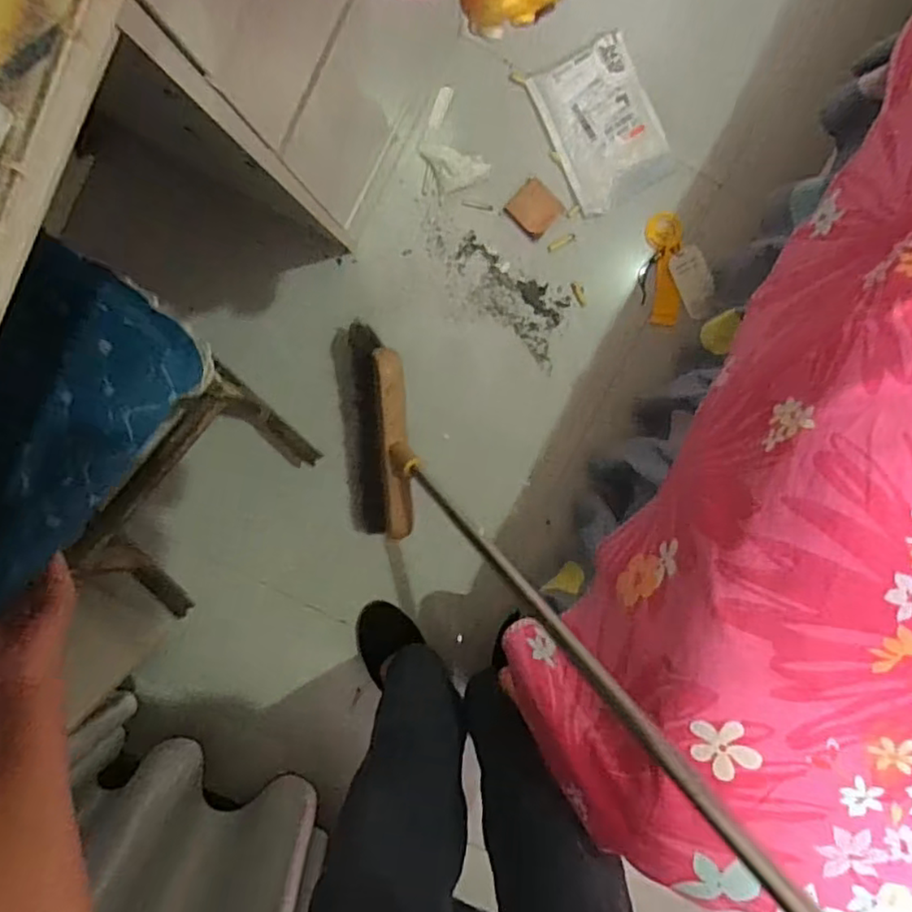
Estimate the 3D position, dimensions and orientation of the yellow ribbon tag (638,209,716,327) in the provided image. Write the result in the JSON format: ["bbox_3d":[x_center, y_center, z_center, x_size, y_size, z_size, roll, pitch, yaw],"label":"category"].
[{"bbox_3d":[0.301,-0.260,0.892,0.092,0.019,0.147,-13,100,1],"label":"yellow ribbon tag"}]

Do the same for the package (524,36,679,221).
[{"bbox_3d":[0.195,-0.441,0.855,0.139,0.019,0.191,-30,99,4],"label":"package"}]

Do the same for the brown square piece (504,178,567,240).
[{"bbox_3d":[0.108,-0.338,0.879,0.065,0.008,0.062,41,96,-7],"label":"brown square piece"}]

